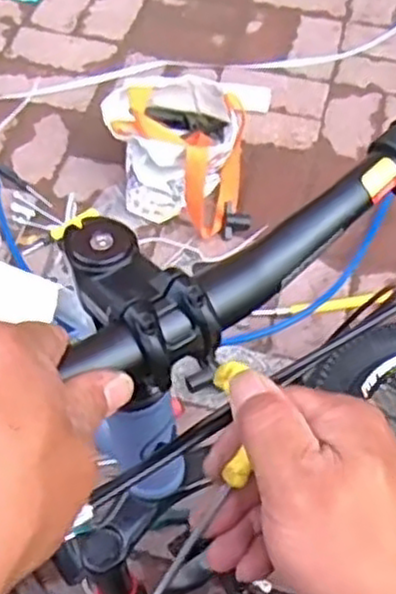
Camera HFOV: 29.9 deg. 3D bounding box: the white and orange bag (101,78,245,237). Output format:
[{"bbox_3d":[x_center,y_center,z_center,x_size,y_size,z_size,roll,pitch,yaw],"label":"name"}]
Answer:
[{"bbox_3d":[-0.035,-0.226,1.140,0.210,0.165,0.179,22,57,15],"label":"white and orange bag"}]

